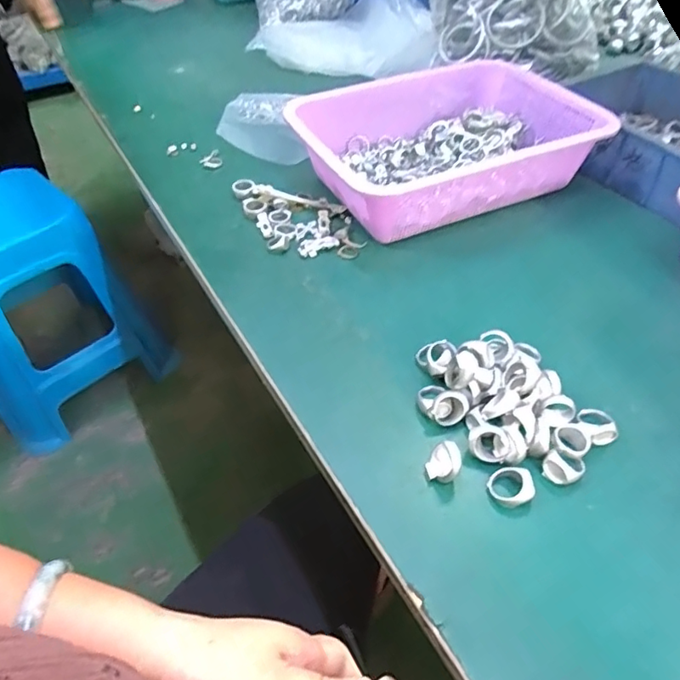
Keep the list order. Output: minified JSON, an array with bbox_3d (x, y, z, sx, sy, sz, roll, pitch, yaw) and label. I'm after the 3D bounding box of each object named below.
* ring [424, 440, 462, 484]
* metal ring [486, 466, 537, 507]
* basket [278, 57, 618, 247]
[{"bbox_3d":[0.069,0.081,0.352,0.022,0.026,0.019,14,49,16],"label":"ring"},{"bbox_3d":[0.111,0.093,0.344,0.028,0.015,0.023,18,51,19],"label":"metal ring"},{"bbox_3d":[0.117,-0.218,0.594,0.300,0.077,0.230,-23,50,-17],"label":"basket"}]

